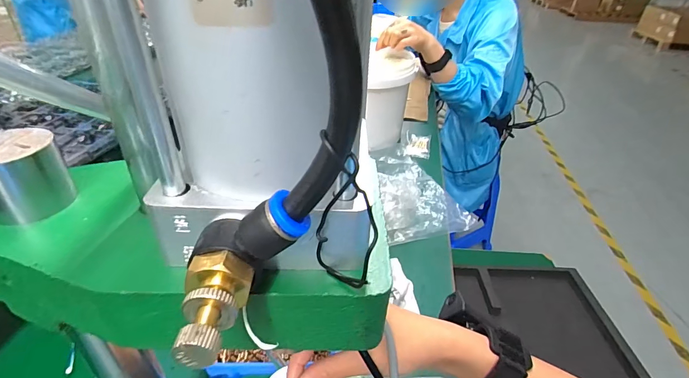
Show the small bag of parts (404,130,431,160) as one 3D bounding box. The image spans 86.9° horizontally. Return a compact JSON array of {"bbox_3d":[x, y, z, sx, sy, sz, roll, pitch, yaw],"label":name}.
[{"bbox_3d":[0.171,-0.104,0.844,0.056,0.009,0.096,8,35,9],"label":"small bag of parts"}]

